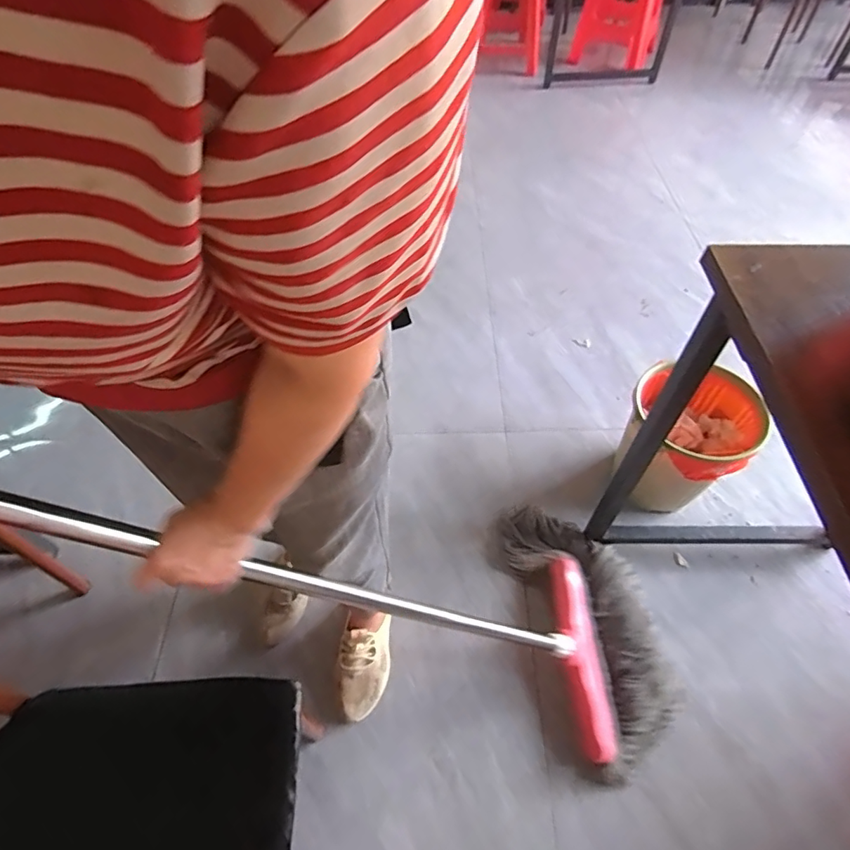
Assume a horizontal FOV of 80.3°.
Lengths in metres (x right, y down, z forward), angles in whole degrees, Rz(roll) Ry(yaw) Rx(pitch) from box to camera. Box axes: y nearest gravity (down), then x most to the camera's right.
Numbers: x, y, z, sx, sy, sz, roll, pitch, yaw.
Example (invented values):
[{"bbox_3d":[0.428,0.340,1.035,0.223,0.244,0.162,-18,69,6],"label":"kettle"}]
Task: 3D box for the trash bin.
[{"bbox_3d":[0.546,0.045,1.123,0.259,0.300,0.256,3,55,4],"label":"trash bin"}]

